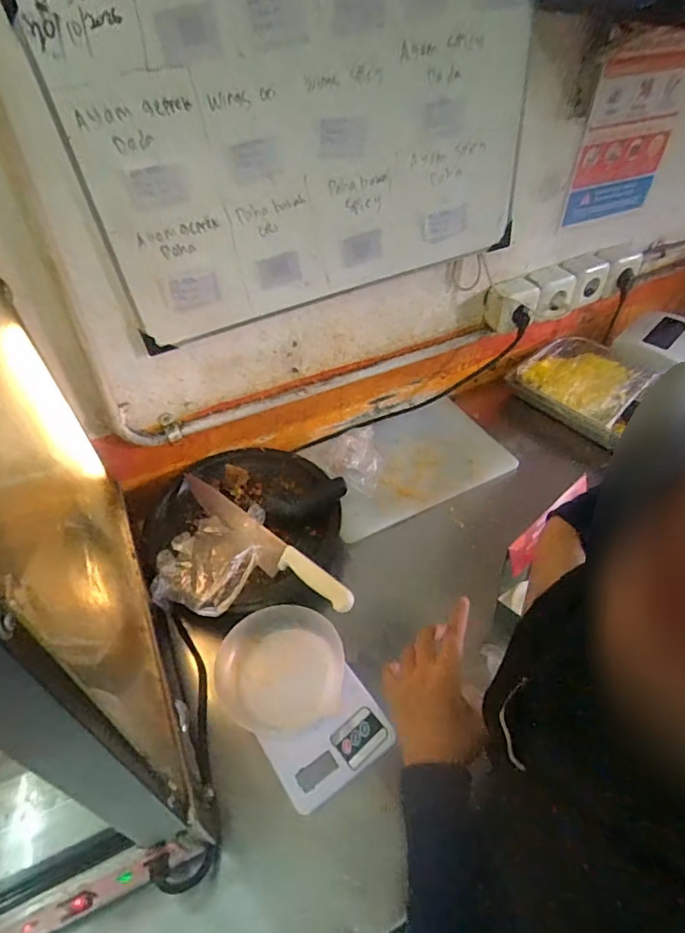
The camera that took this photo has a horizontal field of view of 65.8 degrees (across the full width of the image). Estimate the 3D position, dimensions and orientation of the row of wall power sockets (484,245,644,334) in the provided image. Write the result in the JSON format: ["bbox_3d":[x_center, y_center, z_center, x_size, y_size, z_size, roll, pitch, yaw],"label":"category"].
[{"bbox_3d":[0.428,-0.340,1.005,0.347,0.078,0.067,-23,49,-19],"label":"row of wall power sockets"}]

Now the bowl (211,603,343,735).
[{"bbox_3d":[-0.076,0.251,0.661,0.156,0.042,0.145,-1,45,1],"label":"bowl"}]

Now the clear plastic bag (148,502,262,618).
[{"bbox_3d":[-0.186,0.118,0.743,0.134,0.047,0.176,18,49,19],"label":"clear plastic bag"}]

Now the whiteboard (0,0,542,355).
[{"bbox_3d":[-0.017,-0.397,0.666,0.589,0.396,0.022,-21,50,-13],"label":"whiteboard"}]

